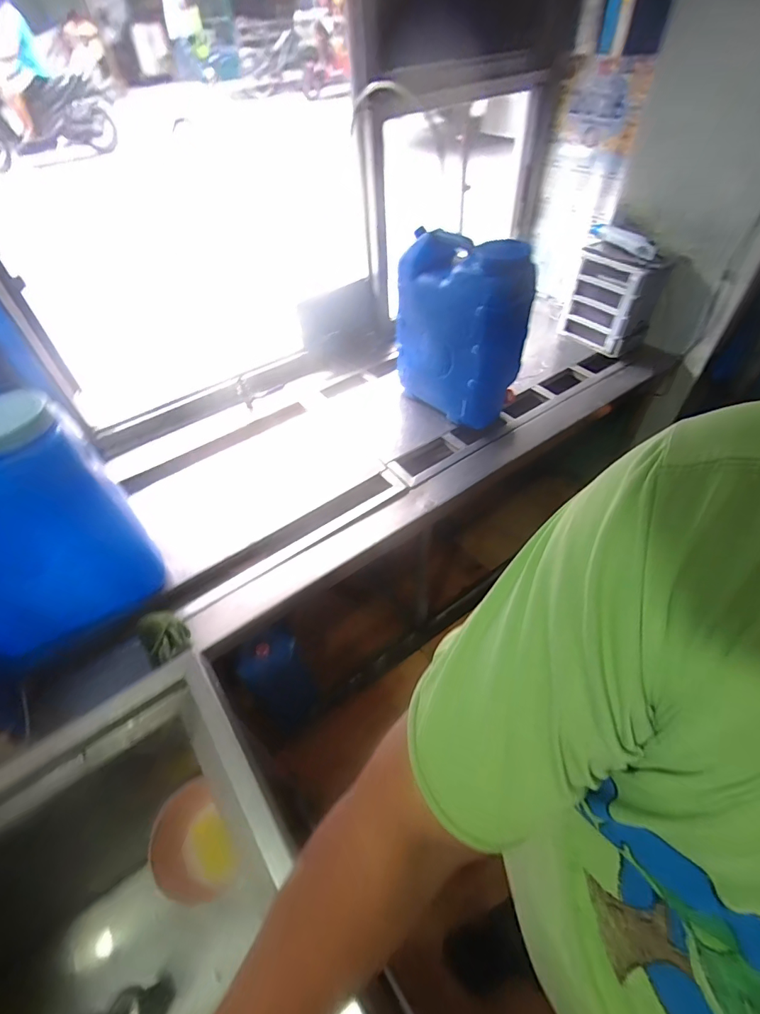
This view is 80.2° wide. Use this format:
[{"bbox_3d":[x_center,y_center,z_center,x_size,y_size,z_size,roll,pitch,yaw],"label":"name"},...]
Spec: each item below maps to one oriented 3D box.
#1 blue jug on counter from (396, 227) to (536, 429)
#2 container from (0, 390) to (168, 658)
[{"bbox_3d":[0.201,-0.450,1.181,0.191,0.443,0.299,-27,52,-18],"label":"blue jug on counter"},{"bbox_3d":[-0.606,0.052,0.770,0.316,0.400,0.160,-30,53,-20],"label":"container"}]

